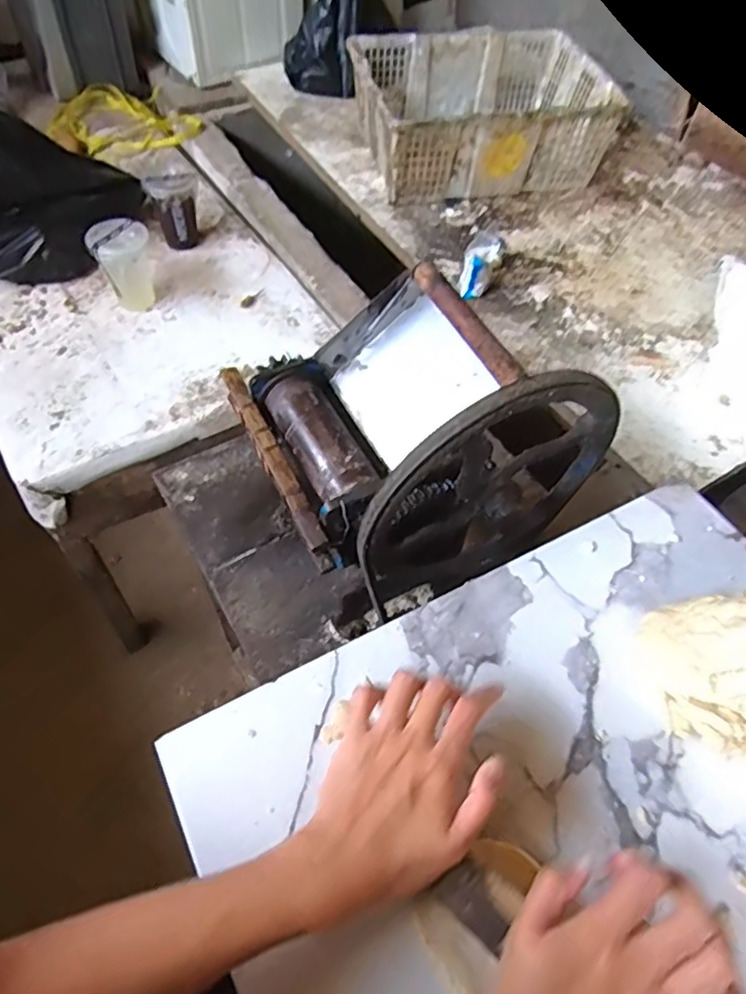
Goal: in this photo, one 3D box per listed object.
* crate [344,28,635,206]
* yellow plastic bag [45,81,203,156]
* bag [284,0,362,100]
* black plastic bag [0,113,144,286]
[{"bbox_3d":[0.209,-0.769,1.234,0.464,0.163,0.337,-11,57,-10],"label":"crate"},{"bbox_3d":[-0.569,-0.840,1.371,0.287,0.039,0.290,-35,64,-23],"label":"yellow plastic bag"},{"bbox_3d":[-0.090,-1.072,1.333,0.156,0.342,0.101,25,17,13],"label":"bag"},{"bbox_3d":[-0.599,-0.503,1.012,0.338,0.219,0.258,-3,56,-5],"label":"black plastic bag"}]

